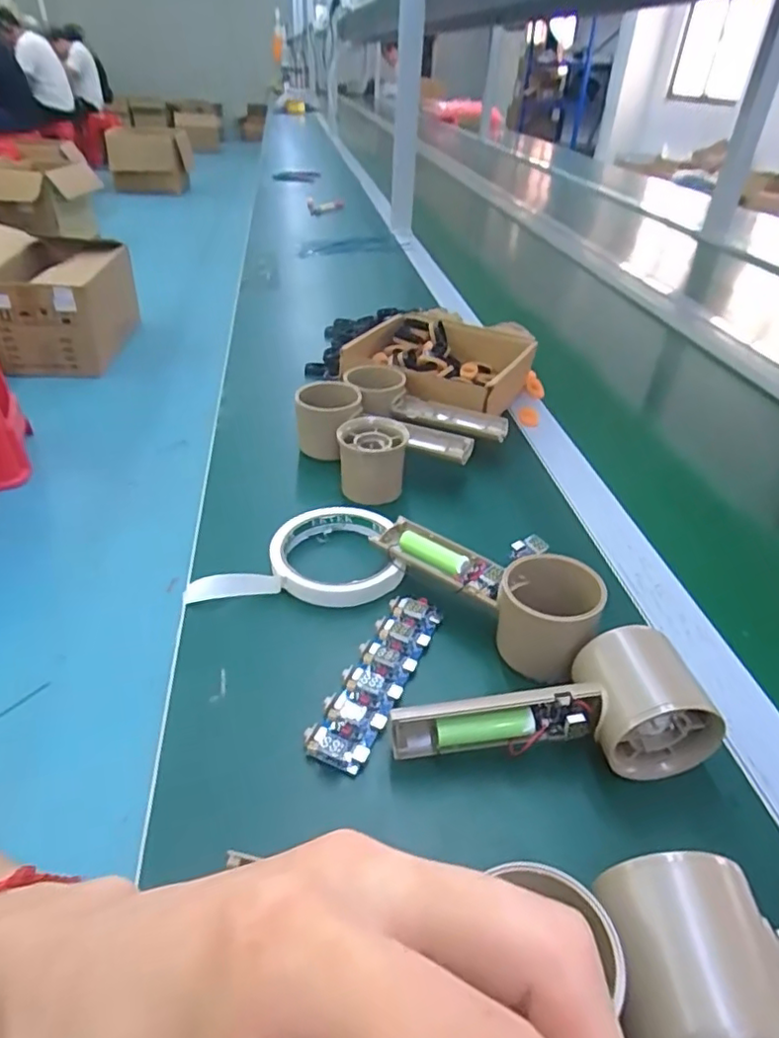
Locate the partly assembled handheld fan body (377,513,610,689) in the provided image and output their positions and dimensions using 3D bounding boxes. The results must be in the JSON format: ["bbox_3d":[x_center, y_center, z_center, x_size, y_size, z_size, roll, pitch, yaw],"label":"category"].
[{"bbox_3d":[0.061,0.034,0.403,0.057,0.047,0.157,-28,47,-35],"label":"partly assembled handheld fan body"}]

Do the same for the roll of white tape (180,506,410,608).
[{"bbox_3d":[-0.066,0.026,0.437,0.143,0.020,0.086,-3,37,-8],"label":"roll of white tape"}]

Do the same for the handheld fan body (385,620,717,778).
[{"bbox_3d":[0.082,0.093,0.309,0.156,0.056,0.058,-4,37,-9],"label":"handheld fan body"}]

